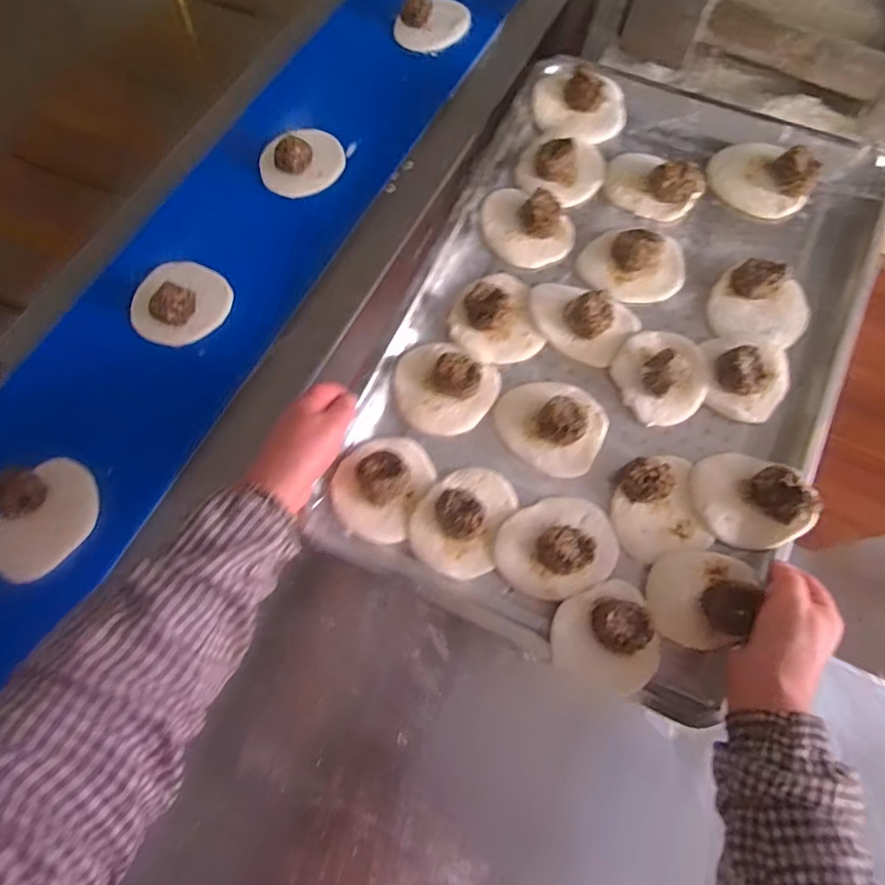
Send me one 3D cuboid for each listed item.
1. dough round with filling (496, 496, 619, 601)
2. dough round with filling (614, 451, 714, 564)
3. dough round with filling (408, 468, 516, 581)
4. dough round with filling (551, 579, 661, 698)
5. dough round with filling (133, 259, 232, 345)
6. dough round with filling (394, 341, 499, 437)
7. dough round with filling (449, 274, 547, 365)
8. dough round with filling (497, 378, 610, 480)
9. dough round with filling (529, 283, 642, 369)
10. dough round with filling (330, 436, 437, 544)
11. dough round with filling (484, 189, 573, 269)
[{"bbox_3d":[0.098,0.082,0.425,0.102,0.028,0.077,-19,70,-10],"label":"dough round with filling"},{"bbox_3d":[0.186,0.052,0.441,0.078,0.025,0.082,1,68,-3],"label":"dough round with filling"},{"bbox_3d":[0.018,0.059,0.428,0.074,0.031,0.094,22,69,6],"label":"dough round with filling"},{"bbox_3d":[0.132,0.147,0.408,0.081,0.026,0.079,1,68,-3],"label":"dough round with filling"},{"bbox_3d":[-0.261,-0.145,0.507,0.101,0.036,0.081,-38,75,-16],"label":"dough round with filling"},{"bbox_3d":[0.001,-0.052,0.459,0.087,0.033,0.084,1,68,-3],"label":"dough round with filling"},{"bbox_3d":[0.048,-0.120,0.482,0.082,0.025,0.085,1,68,-3],"label":"dough round with filling"},{"bbox_3d":[0.099,-0.022,0.458,0.095,0.030,0.083,30,70,9],"label":"dough round with filling"},{"bbox_3d":[0.131,-0.123,0.487,0.097,0.031,0.071,33,70,10],"label":"dough round with filling"},{"bbox_3d":[-0.051,0.032,0.427,0.072,0.034,0.089,25,69,7],"label":"dough round with filling"},{"bbox_3d":[0.081,-0.216,0.513,0.093,0.027,0.072,38,71,12],"label":"dough round with filling"}]

